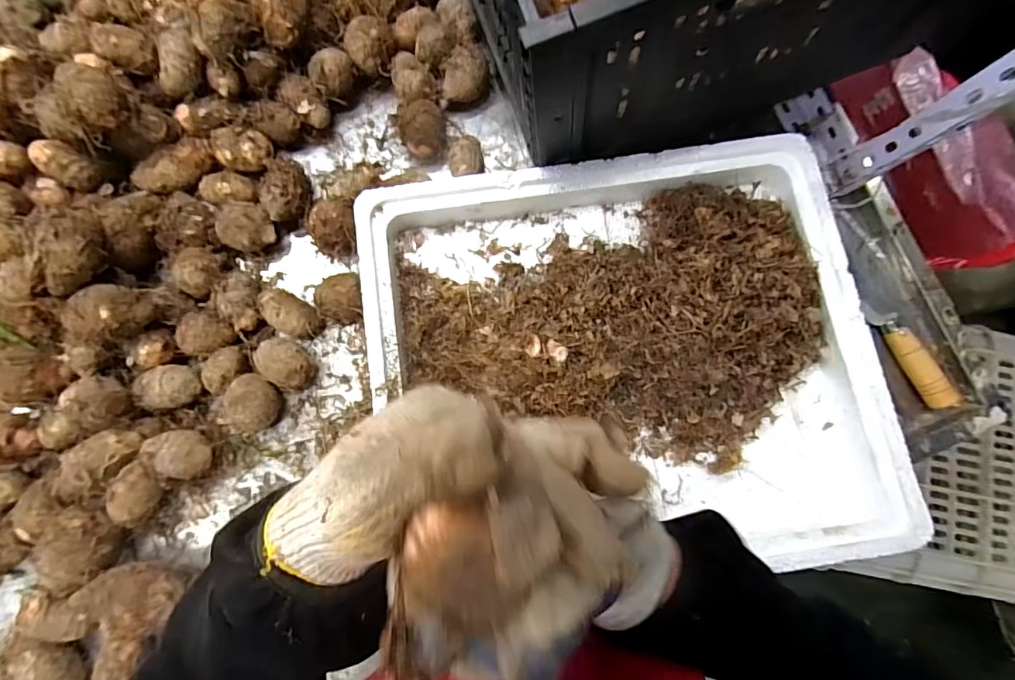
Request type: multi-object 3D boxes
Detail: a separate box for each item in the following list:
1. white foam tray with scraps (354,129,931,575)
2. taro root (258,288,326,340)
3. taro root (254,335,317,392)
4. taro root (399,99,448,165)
[{"bbox_3d":[0.101,0.013,0.437,0.429,0.072,0.366,-8,82,-2],"label":"white foam tray with scraps"},{"bbox_3d":[-0.207,-0.025,0.463,0.055,0.028,0.034,32,83,3],"label":"taro root"},{"bbox_3d":[-0.211,0.021,0.457,0.056,0.037,0.040,34,83,4],"label":"taro root"},{"bbox_3d":[-0.087,-0.212,0.489,0.049,0.042,0.055,-7,82,-2],"label":"taro root"}]

